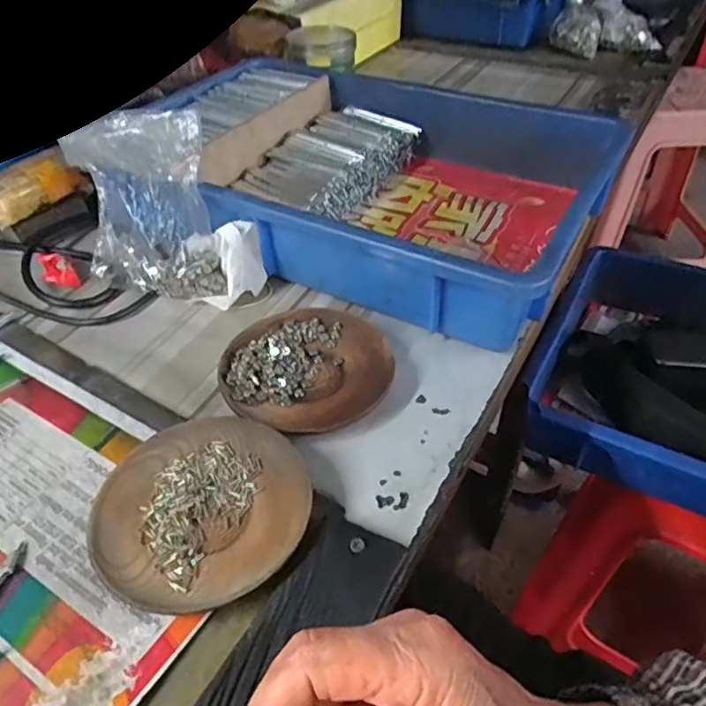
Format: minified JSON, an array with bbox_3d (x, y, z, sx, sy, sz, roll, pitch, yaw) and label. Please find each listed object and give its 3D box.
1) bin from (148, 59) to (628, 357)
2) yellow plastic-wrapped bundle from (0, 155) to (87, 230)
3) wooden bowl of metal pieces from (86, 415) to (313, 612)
[{"bbox_3d":[0.000,-0.168,0.544,0.417,0.085,0.298,20,47,21],"label":"bin"},{"bbox_3d":[-0.292,-0.149,0.523,0.033,0.034,0.088,25,49,26],"label":"yellow plastic-wrapped bundle"},{"bbox_3d":[-0.082,0.086,0.321,0.112,0.017,0.114,0,43,0],"label":"wooden bowl of metal pieces"}]

